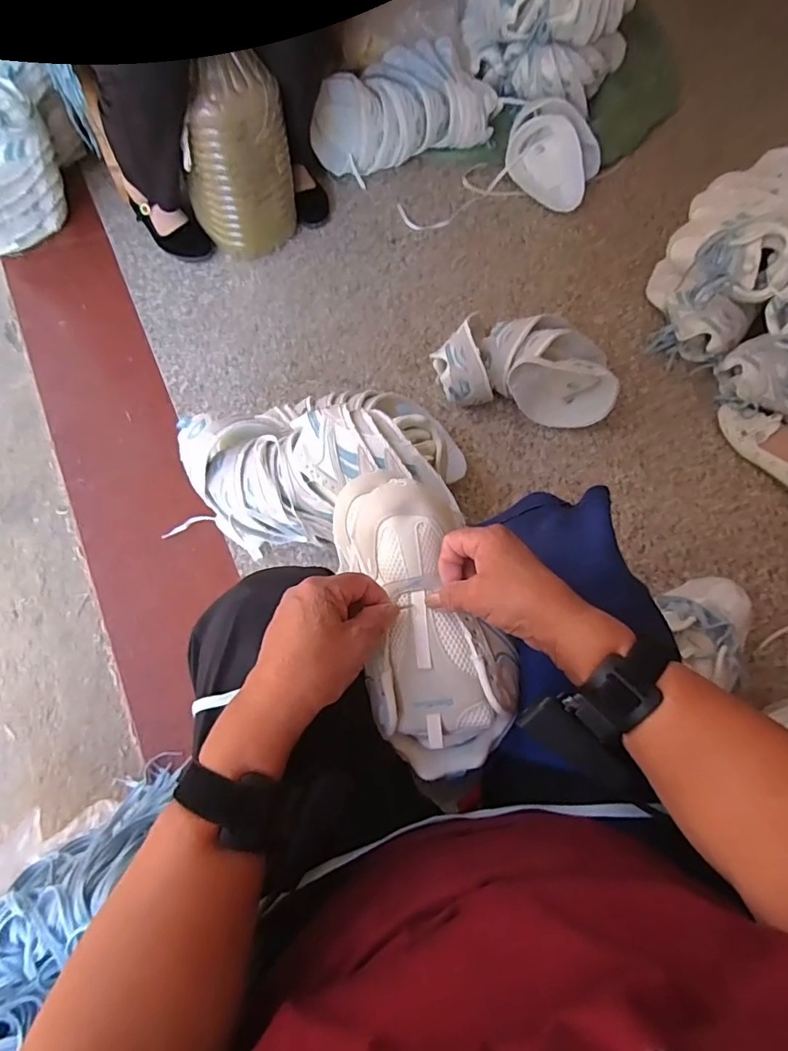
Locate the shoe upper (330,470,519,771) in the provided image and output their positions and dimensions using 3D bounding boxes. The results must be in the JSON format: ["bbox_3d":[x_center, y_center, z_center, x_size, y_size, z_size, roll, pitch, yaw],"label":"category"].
[{"bbox_3d":[0.022,0.068,0.413,0.107,0.064,0.241,-16,77,-7],"label":"shoe upper"}]

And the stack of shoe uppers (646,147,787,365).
[{"bbox_3d":[0.661,-0.526,0.989,0.230,0.258,0.334,44,72,13],"label":"stack of shoe uppers"}]

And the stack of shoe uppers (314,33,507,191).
[{"bbox_3d":[0.017,-0.942,1.187,0.417,0.148,0.196,-21,71,-11],"label":"stack of shoe uppers"}]

